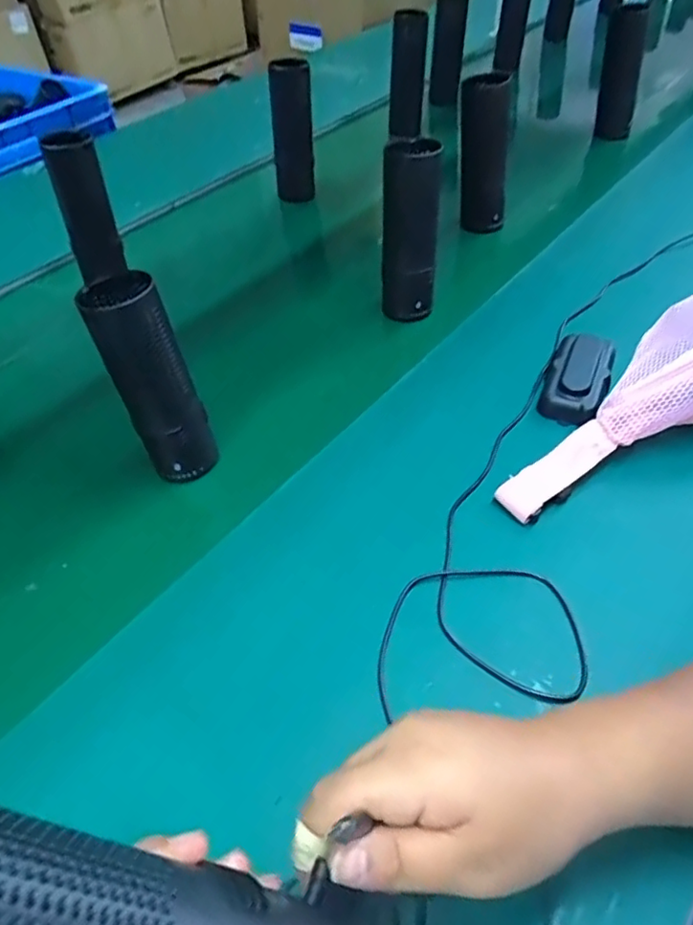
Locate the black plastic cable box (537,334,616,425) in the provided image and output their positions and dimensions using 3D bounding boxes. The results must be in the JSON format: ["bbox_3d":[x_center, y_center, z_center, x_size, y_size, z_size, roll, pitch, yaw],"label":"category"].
[{"bbox_3d":[0.207,-0.076,0.550,0.051,0.023,0.103,17,51,18],"label":"black plastic cable box"}]

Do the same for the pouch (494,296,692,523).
[{"bbox_3d":[0.259,-0.067,0.488,0.345,0.073,0.113,-34,53,-8],"label":"pouch"}]

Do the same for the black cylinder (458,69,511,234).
[{"bbox_3d":[0.162,-0.361,0.735,0.062,0.176,0.048,4,48,8],"label":"black cylinder"}]

